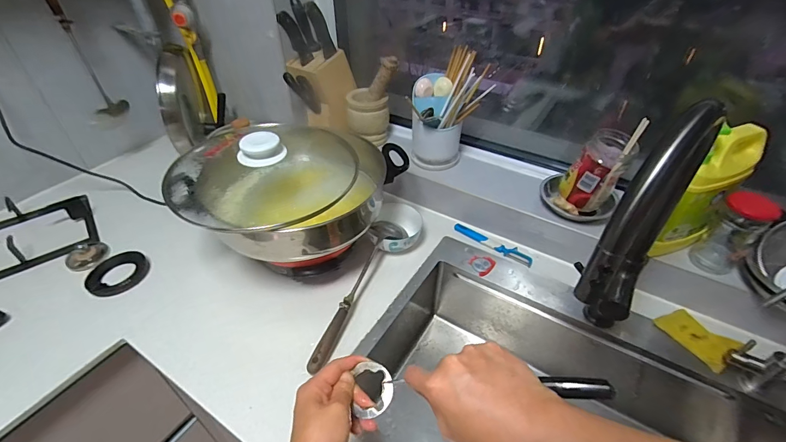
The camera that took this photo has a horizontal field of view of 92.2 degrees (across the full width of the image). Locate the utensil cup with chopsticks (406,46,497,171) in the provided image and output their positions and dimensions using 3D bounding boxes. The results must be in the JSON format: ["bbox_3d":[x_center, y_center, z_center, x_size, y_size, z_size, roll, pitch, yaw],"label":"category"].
[{"bbox_3d":[0.111,-0.236,0.862,0.144,0.255,0.128,26,48,27],"label":"utensil cup with chopsticks"}]

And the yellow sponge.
[{"bbox_3d":[0.527,0.197,0.654,0.069,0.020,0.108,-30,39,-10],"label":"yellow sponge"}]

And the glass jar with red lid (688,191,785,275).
[{"bbox_3d":[0.561,0.015,0.626,0.068,0.139,0.064,0,42,0],"label":"glass jar with red lid"}]

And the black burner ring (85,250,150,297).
[{"bbox_3d":[-0.556,0.106,0.766,0.105,0.013,0.107,0,42,0],"label":"black burner ring"}]

